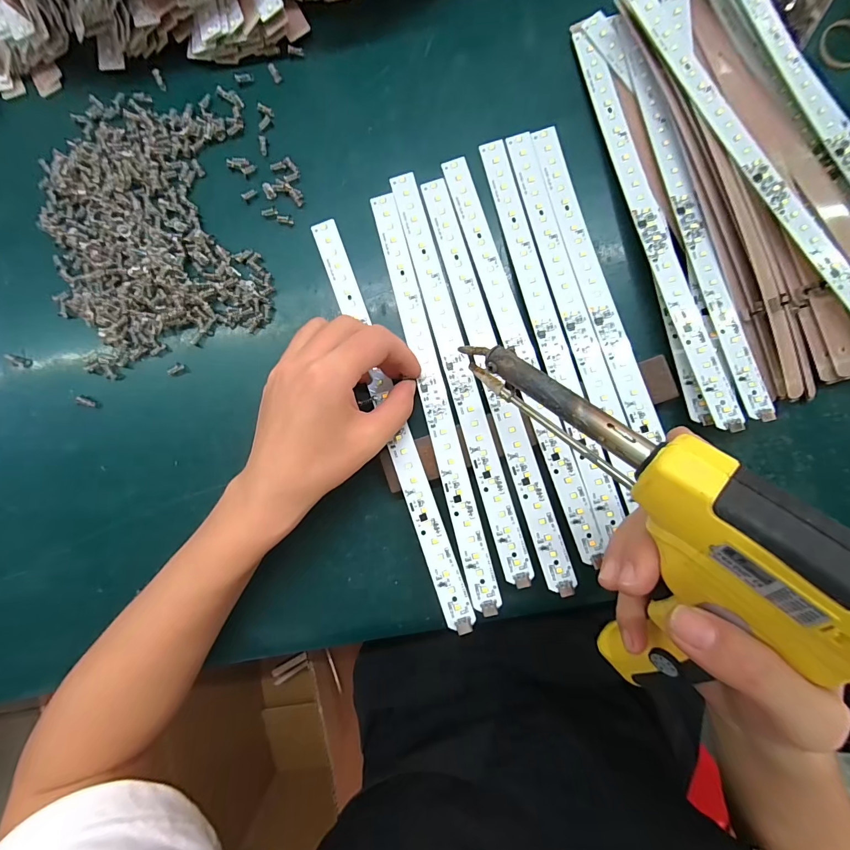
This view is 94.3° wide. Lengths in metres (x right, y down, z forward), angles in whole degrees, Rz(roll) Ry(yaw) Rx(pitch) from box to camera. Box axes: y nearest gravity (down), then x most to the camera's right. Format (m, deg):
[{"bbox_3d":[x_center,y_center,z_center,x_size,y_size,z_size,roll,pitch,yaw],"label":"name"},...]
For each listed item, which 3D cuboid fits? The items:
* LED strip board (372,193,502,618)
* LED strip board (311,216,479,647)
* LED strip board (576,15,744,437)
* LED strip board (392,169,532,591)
[{"bbox_3d":[0.004,-0.024,0.260,0.018,0.008,0.279,-15,80,3],"label":"LED strip board"},{"bbox_3d":[-0.024,-0.010,0.260,0.019,0.008,0.282,-20,80,3],"label":"LED strip board"},{"bbox_3d":[0.151,-0.136,0.261,0.019,0.008,0.286,-16,83,5],"label":"LED strip board"},{"bbox_3d":[0.020,-0.039,0.262,0.018,0.005,0.281,-16,81,3],"label":"LED strip board"}]

